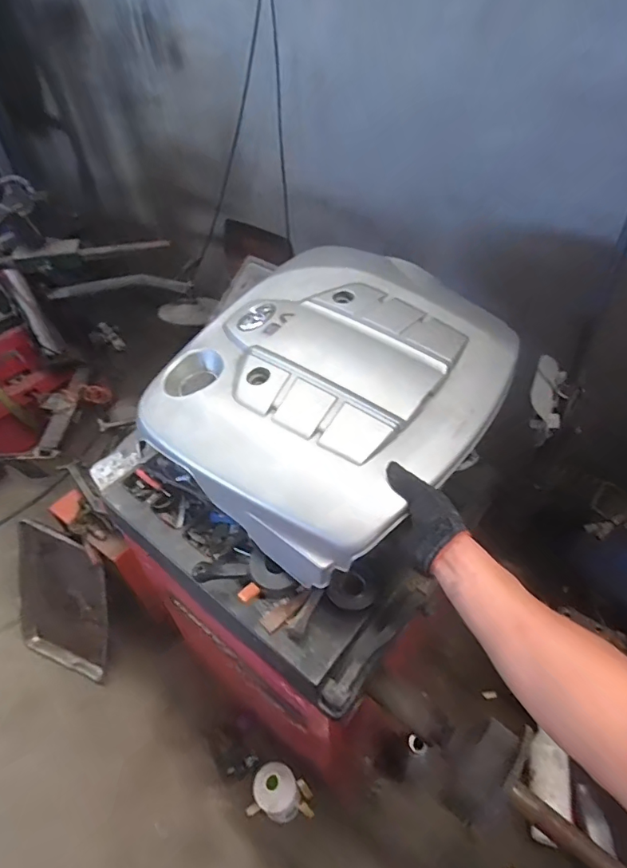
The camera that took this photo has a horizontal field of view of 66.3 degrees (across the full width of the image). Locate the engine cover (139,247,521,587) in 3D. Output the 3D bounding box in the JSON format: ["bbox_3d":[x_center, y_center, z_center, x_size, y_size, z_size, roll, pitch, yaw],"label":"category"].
[{"bbox_3d":[0.033,-0.088,0.842,0.502,0.161,0.559,35,57,29],"label":"engine cover"}]

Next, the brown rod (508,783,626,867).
[{"bbox_3d":[0.360,0.561,0.661,0.177,0.024,0.033,30,55,26],"label":"brown rod"}]

